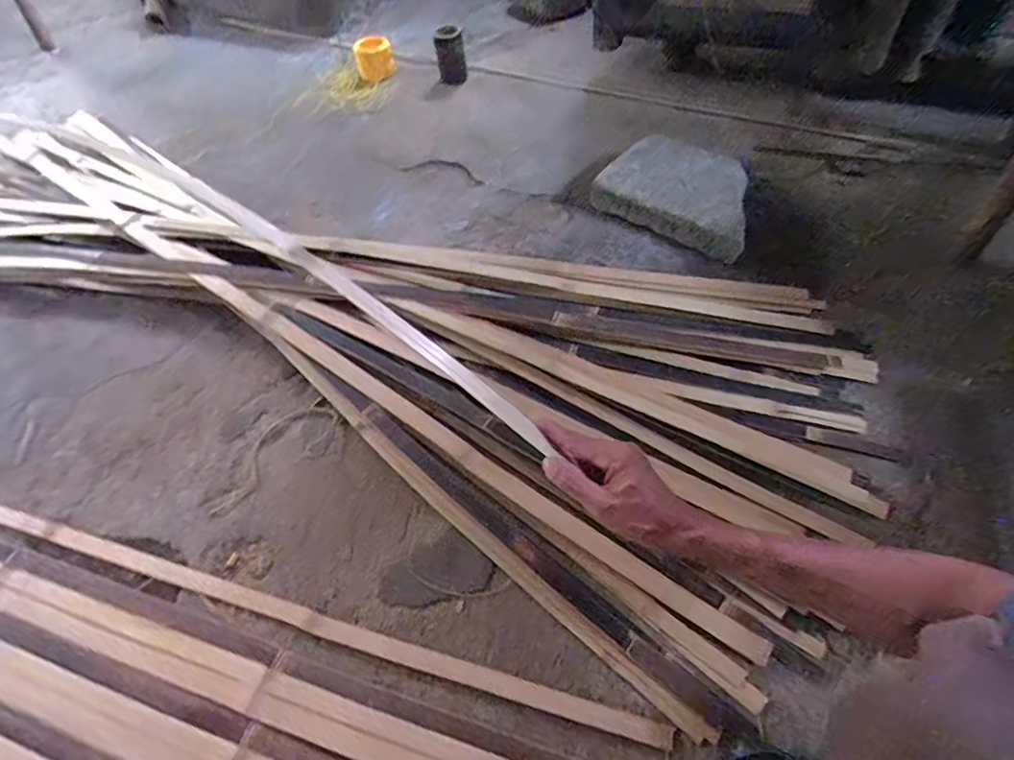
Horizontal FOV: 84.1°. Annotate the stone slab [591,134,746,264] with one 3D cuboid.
[{"bbox_3d":[0.313,-0.340,1.045,0.287,0.108,0.189,22,57,19],"label":"stone slab"}]

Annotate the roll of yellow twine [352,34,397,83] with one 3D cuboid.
[{"bbox_3d":[-0.349,-0.850,1.489,0.099,0.085,0.098,-2,53,2],"label":"roll of yellow twine"}]

